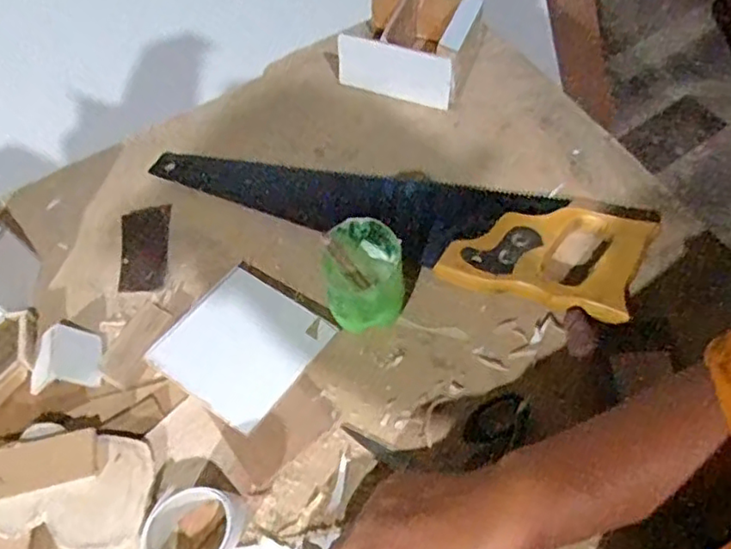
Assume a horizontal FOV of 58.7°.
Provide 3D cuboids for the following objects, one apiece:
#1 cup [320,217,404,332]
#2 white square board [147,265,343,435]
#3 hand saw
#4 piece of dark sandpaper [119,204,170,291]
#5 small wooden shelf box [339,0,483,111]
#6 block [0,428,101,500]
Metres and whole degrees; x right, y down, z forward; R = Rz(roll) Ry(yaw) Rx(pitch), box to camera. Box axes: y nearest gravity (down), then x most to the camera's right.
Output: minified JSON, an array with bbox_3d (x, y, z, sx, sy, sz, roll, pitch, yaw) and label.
[{"bbox_3d":[-0.002,0.004,0.469,0.057,0.076,0.064,-1,59,4],"label":"cup"},{"bbox_3d":[-0.089,0.051,0.474,0.095,0.006,0.101,33,61,16],"label":"white square board"},{"bbox_3d":[0.014,-0.059,0.534,0.403,0.025,0.103,16,63,14],"label":"hand saw"},{"bbox_3d":[-0.184,-0.022,0.542,0.039,0.006,0.081,-7,59,1],"label":"piece of dark sandpaper"},{"bbox_3d":[0.035,-0.218,0.617,0.125,0.061,0.091,18,62,14],"label":"small wooden shelf box"},{"bbox_3d":[-0.213,0.121,0.409,0.084,0.006,0.032,-10,77,-21],"label":"block"}]

